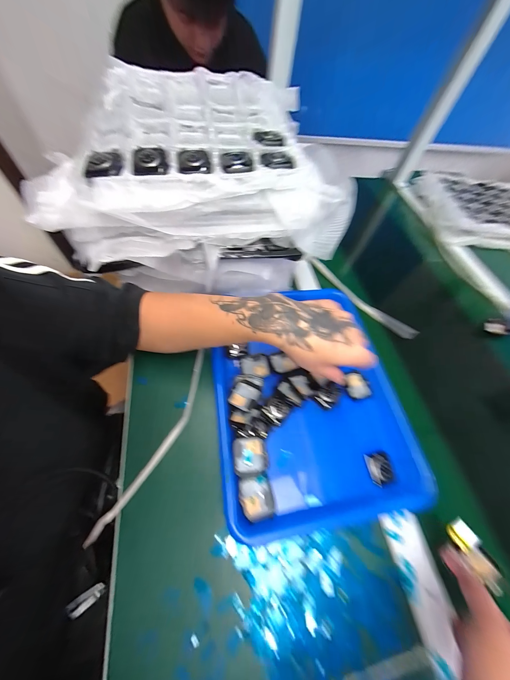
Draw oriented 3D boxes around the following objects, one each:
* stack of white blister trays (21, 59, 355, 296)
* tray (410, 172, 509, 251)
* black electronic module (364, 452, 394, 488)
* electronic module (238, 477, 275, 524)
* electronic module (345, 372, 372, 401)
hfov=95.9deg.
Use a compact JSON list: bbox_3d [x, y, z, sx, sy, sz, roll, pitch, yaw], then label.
[{"bbox_3d":[-0.073,-0.237,0.352,0.351,0.154,0.308,-2,59,-6],"label":"stack of white blister trays"},{"bbox_3d":[0.642,-0.363,0.643,0.338,0.044,0.268,2,59,-4],"label":"tray"},{"bbox_3d":[0.164,0.166,0.298,0.029,0.006,0.038,-13,67,4],"label":"black electronic module"},{"bbox_3d":[0.002,0.183,0.268,0.038,0.012,0.041,-6,60,-9],"label":"electronic module"},{"bbox_3d":[0.155,0.071,0.353,0.033,0.011,0.042,-10,61,-11],"label":"electronic module"}]

